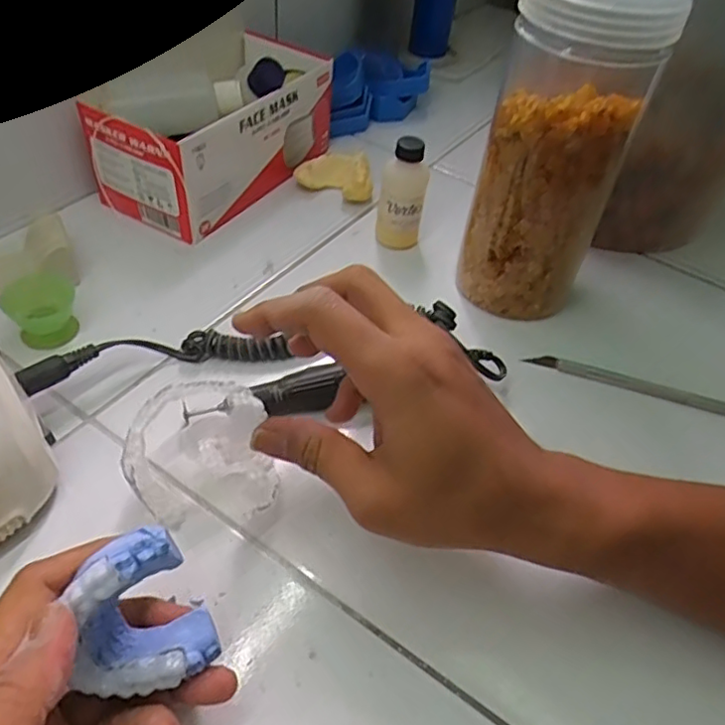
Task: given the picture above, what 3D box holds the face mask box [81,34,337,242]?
[{"bbox_3d":[-0.120,-0.203,0.532,0.108,0.090,0.210,25,49,17],"label":"face mask box"}]

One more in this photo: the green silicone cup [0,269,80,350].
[{"bbox_3d":[-0.210,-0.035,0.404,0.042,0.030,0.039,-21,53,-24],"label":"green silicone cup"}]

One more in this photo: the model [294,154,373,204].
[{"bbox_3d":[-0.025,-0.165,0.549,0.067,0.026,0.044,3,46,-3],"label":"model"}]

